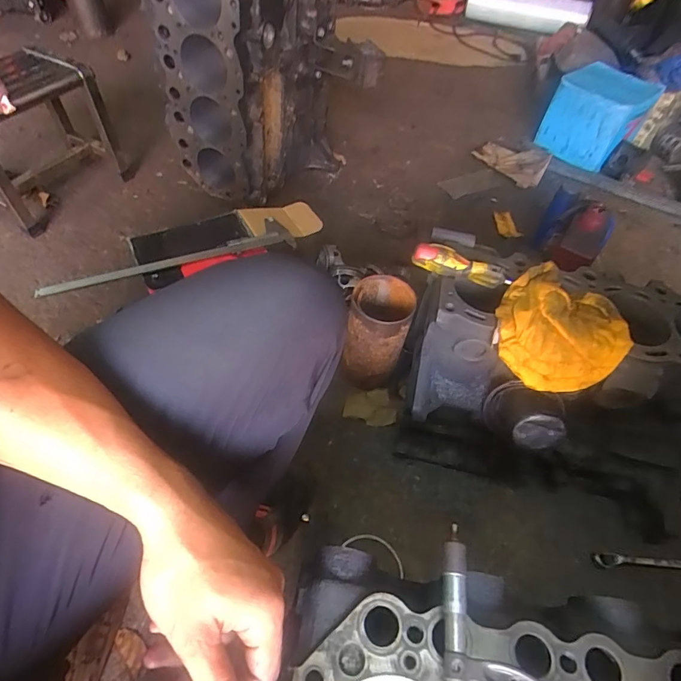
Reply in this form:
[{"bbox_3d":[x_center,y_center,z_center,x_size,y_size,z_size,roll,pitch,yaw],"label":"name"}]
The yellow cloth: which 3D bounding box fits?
[{"bbox_3d":[0.269,-0.012,0.539,0.147,0.067,0.139,28,56,16],"label":"yellow cloth"}]

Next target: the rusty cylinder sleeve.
[{"bbox_3d":[0.059,-0.005,0.725,0.095,0.183,0.098,19,54,10],"label":"rusty cylinder sleeve"}]

